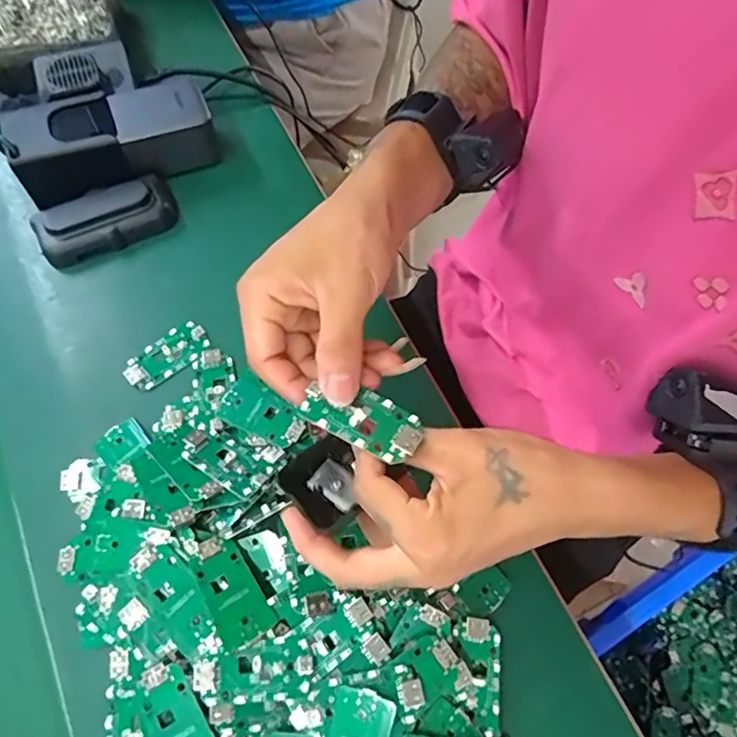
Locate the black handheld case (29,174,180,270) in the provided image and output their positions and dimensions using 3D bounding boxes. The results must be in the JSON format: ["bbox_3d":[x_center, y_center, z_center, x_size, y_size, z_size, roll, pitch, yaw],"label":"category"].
[{"bbox_3d":[-0.213,-0.123,0.444,0.110,0.024,0.049,-30,70,-10],"label":"black handheld case"}]

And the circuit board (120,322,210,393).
[{"bbox_3d":[-0.151,-0.010,0.412,0.064,0.007,0.030,-38,71,-13],"label":"circuit board"}]

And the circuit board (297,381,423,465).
[{"bbox_3d":[-0.004,0.024,0.279,0.059,0.007,0.030,26,71,12],"label":"circuit board"}]

